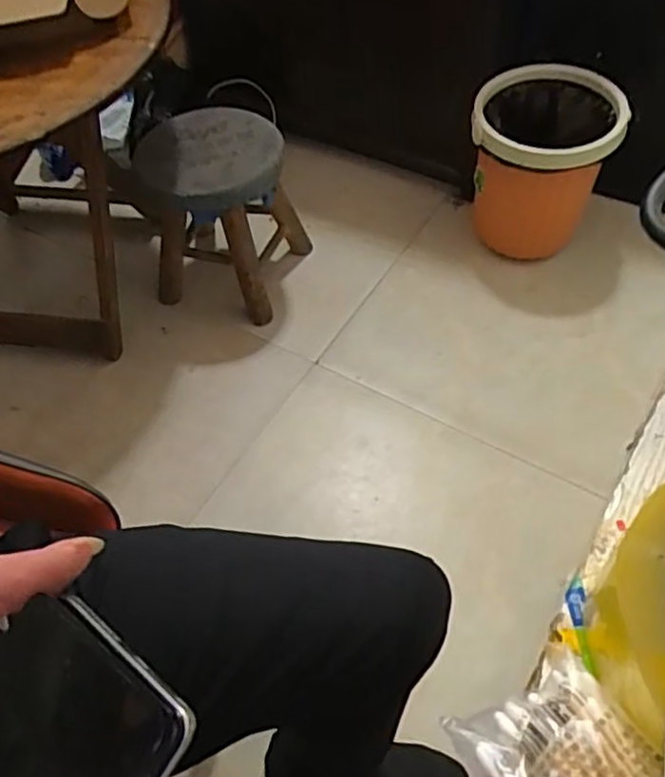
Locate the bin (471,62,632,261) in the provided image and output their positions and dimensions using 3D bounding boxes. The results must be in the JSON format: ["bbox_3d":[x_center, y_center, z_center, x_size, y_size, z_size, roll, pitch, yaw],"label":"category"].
[{"bbox_3d":[0.414,-0.443,1.387,0.277,0.290,0.281,14,57,13],"label":"bin"}]

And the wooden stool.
[{"bbox_3d":[-0.207,-0.333,1.313,0.265,0.315,0.266,14,57,13],"label":"wooden stool"}]

